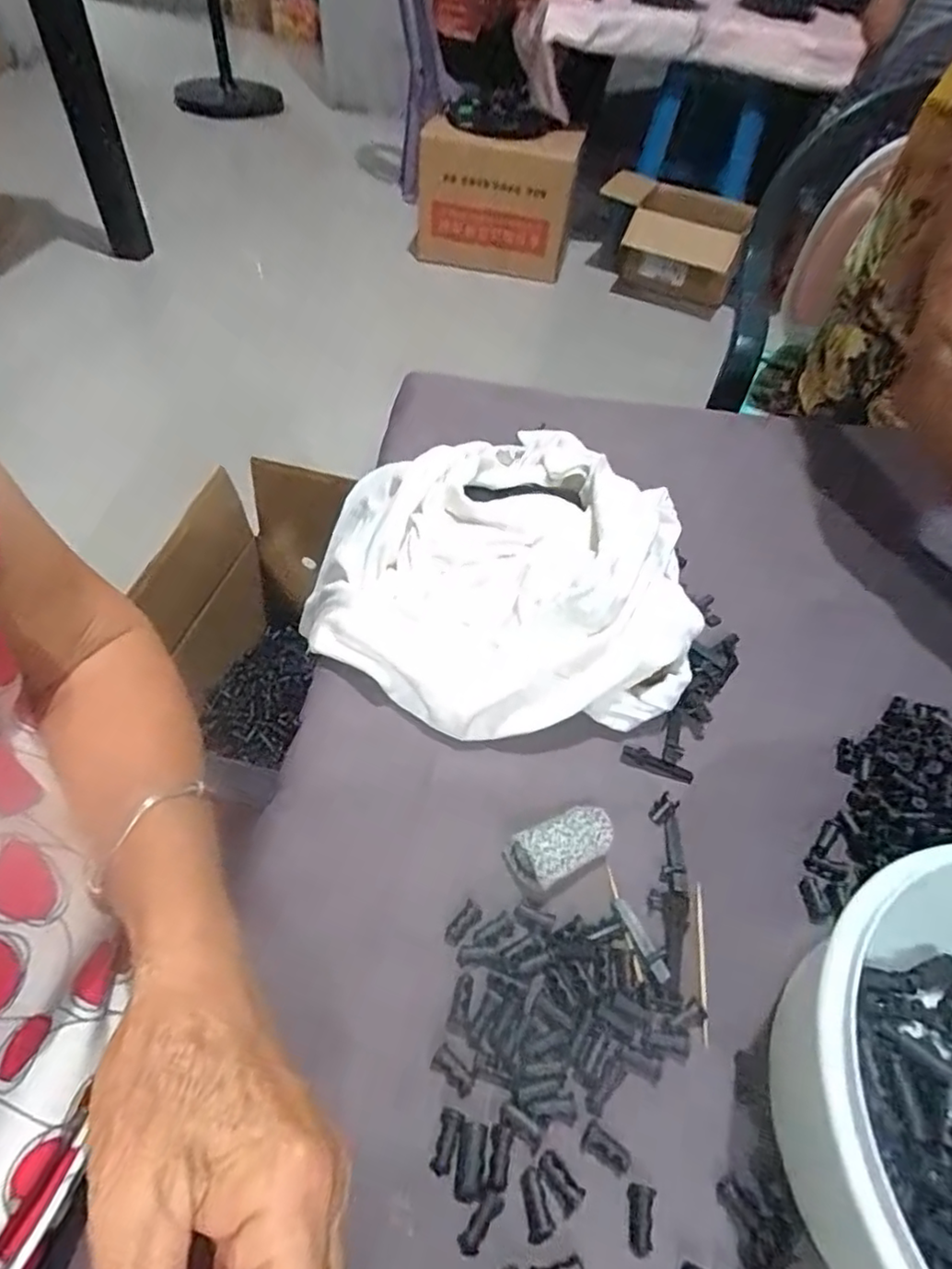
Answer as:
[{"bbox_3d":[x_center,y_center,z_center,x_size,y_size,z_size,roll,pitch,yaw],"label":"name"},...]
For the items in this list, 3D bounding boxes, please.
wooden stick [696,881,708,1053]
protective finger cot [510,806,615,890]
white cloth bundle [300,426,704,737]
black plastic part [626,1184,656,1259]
[{"bbox_3d":[0.092,0.131,0.257,0.004,0.004,0.059,8,51,4],"label":"wooden stick"},{"bbox_3d":[0.039,0.092,0.281,0.045,0.015,0.024,-24,56,-20],"label":"protective finger cot"},{"bbox_3d":[0.008,-0.049,0.366,0.214,0.056,0.218,-4,52,-6],"label":"white cloth bundle"},{"bbox_3d":[0.054,0.193,0.210,0.008,0.004,0.018,11,52,7],"label":"black plastic part"}]

